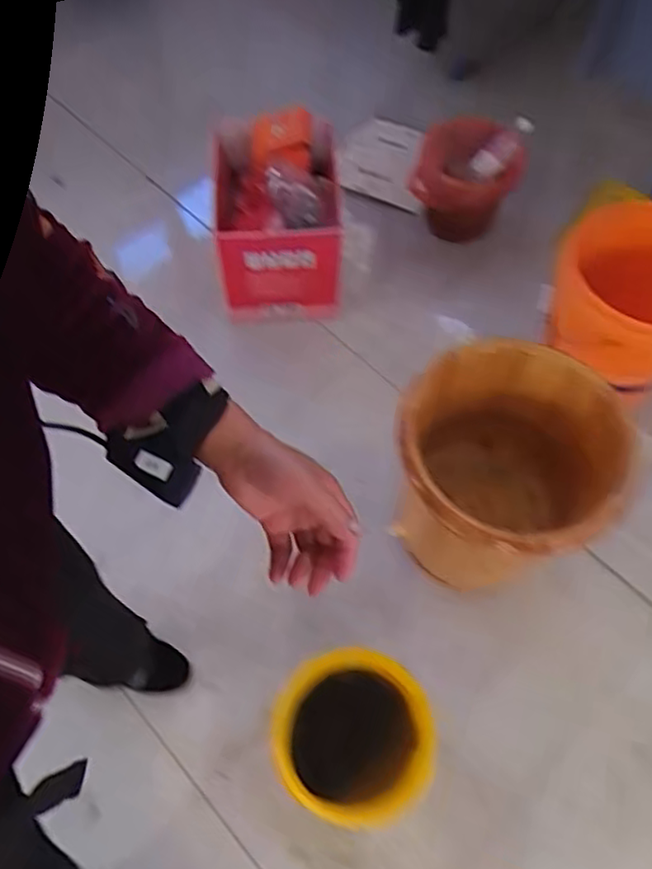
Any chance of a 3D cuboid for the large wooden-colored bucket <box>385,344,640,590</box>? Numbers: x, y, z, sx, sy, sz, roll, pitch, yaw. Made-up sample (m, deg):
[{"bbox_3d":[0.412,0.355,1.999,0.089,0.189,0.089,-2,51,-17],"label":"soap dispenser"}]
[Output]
[{"bbox_3d":[0.270,0.063,1.080,0.300,0.349,0.346,7,64,5],"label":"large wooden-colored bucket"}]

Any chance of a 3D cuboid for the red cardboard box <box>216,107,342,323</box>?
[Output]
[{"bbox_3d":[-0.107,-0.504,1.478,0.272,0.263,0.391,-1,64,1],"label":"red cardboard box"}]

